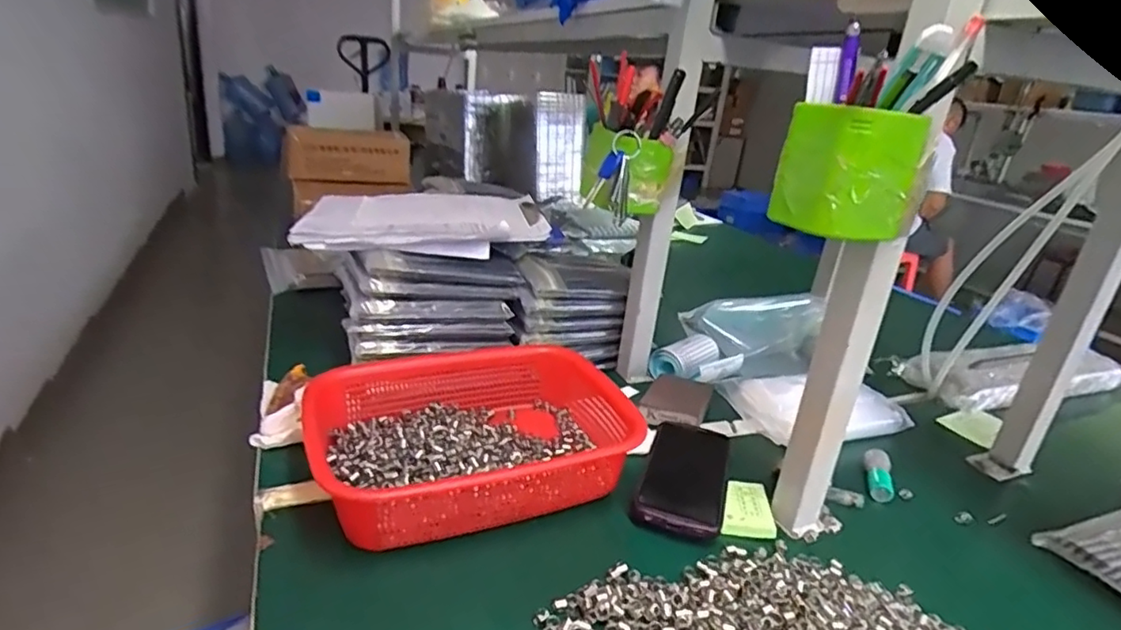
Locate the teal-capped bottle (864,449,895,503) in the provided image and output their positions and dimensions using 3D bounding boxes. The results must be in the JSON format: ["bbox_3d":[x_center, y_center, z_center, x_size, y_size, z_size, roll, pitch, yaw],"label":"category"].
[{"bbox_3d":[0.327,0.161,0.614,0.025,0.020,0.063,14,23,19],"label":"teal-capped bottle"}]

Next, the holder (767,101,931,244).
[{"bbox_3d":[0.199,-0.098,0.411,0.076,0.080,0.066,-4,24,-24],"label":"holder"}]

